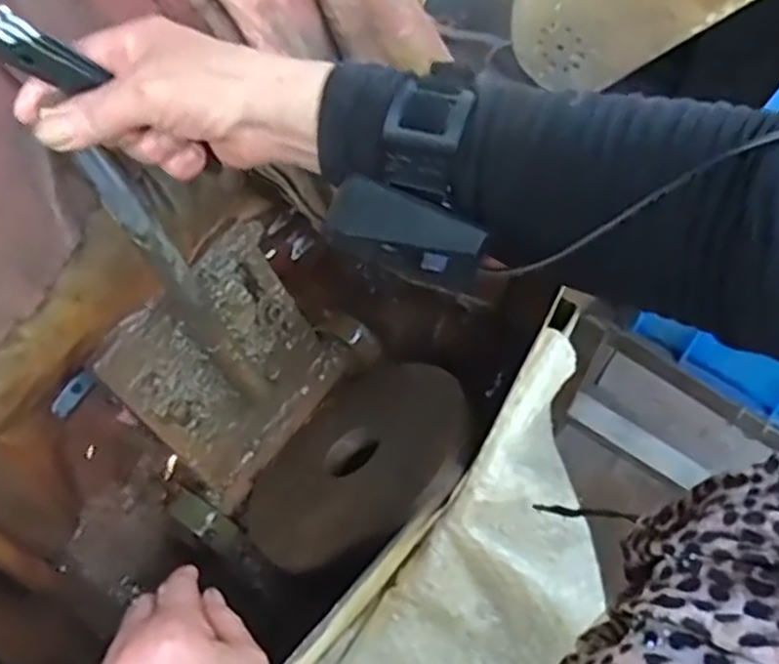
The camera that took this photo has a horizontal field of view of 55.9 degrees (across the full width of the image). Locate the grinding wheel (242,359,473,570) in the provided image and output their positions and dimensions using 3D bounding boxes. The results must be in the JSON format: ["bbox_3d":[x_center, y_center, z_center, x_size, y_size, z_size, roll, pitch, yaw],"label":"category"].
[{"bbox_3d":[-0.026,0.101,0.579,0.190,0.022,0.189,-27,27,14],"label":"grinding wheel"}]

